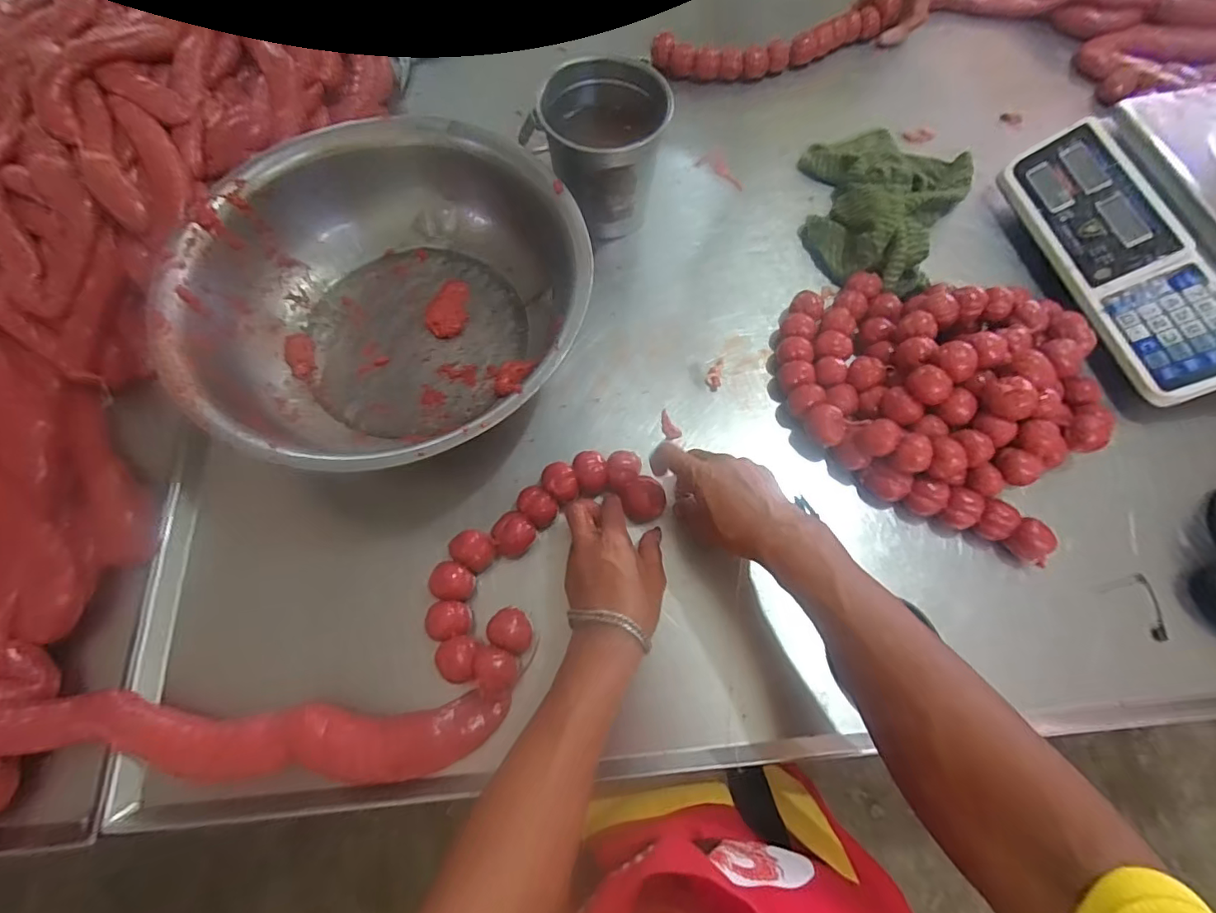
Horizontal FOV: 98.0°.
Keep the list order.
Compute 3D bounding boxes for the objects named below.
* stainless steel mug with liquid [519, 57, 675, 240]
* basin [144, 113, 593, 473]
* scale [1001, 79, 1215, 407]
[{"bbox_3d":[-0.012,-0.329,0.587,0.149,0.145,0.103,5,70,2],"label":"stainless steel mug with liquid"},{"bbox_3d":[-0.211,-0.156,0.536,0.362,0.123,0.352,0,70,0],"label":"basin"},{"bbox_3d":[0.658,-0.243,0.575,0.324,0.103,0.324,-15,71,-5],"label":"scale"}]

